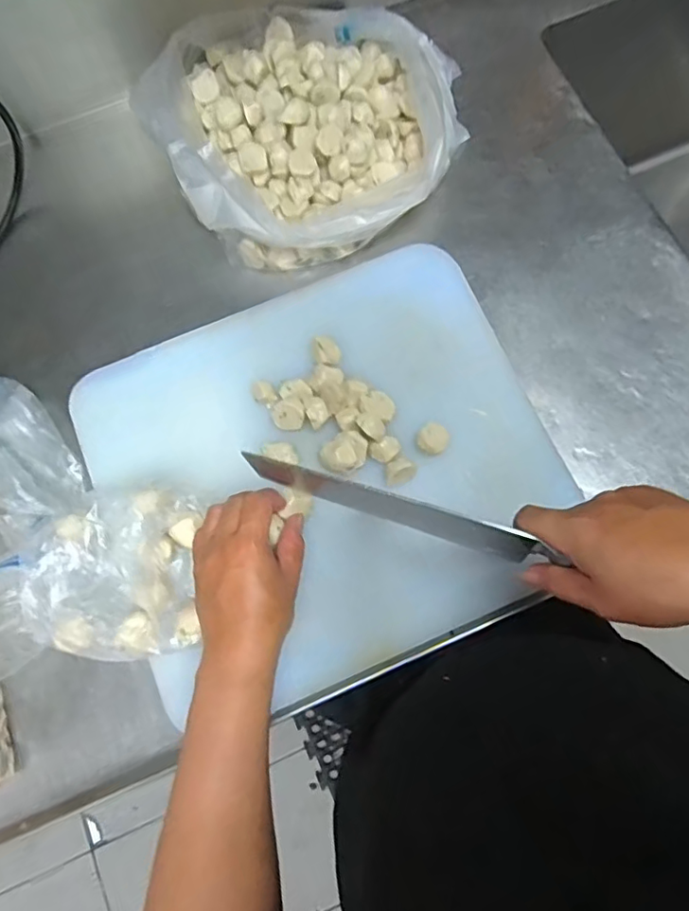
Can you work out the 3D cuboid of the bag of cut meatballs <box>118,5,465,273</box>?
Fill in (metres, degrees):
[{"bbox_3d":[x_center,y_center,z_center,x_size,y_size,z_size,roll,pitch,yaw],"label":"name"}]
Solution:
[{"bbox_3d":[-0.043,-0.341,0.573,0.281,0.095,0.281,-30,77,-6],"label":"bag of cut meatballs"}]

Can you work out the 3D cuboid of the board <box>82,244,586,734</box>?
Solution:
[{"bbox_3d":[-0.012,0.009,0.502,0.379,0.035,0.335,-25,77,-4],"label":"board"}]

